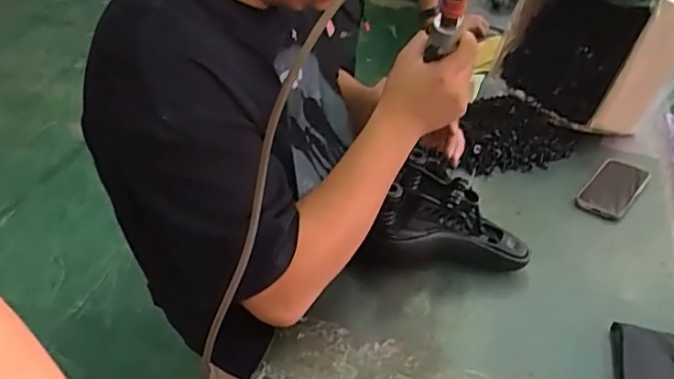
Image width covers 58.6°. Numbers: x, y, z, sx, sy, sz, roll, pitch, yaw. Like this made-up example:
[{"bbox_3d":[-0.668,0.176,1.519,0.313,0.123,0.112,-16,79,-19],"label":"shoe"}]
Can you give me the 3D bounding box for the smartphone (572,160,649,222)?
[{"bbox_3d":[0.463,-0.002,1.007,0.076,0.010,0.166,25,45,32],"label":"smartphone"}]

